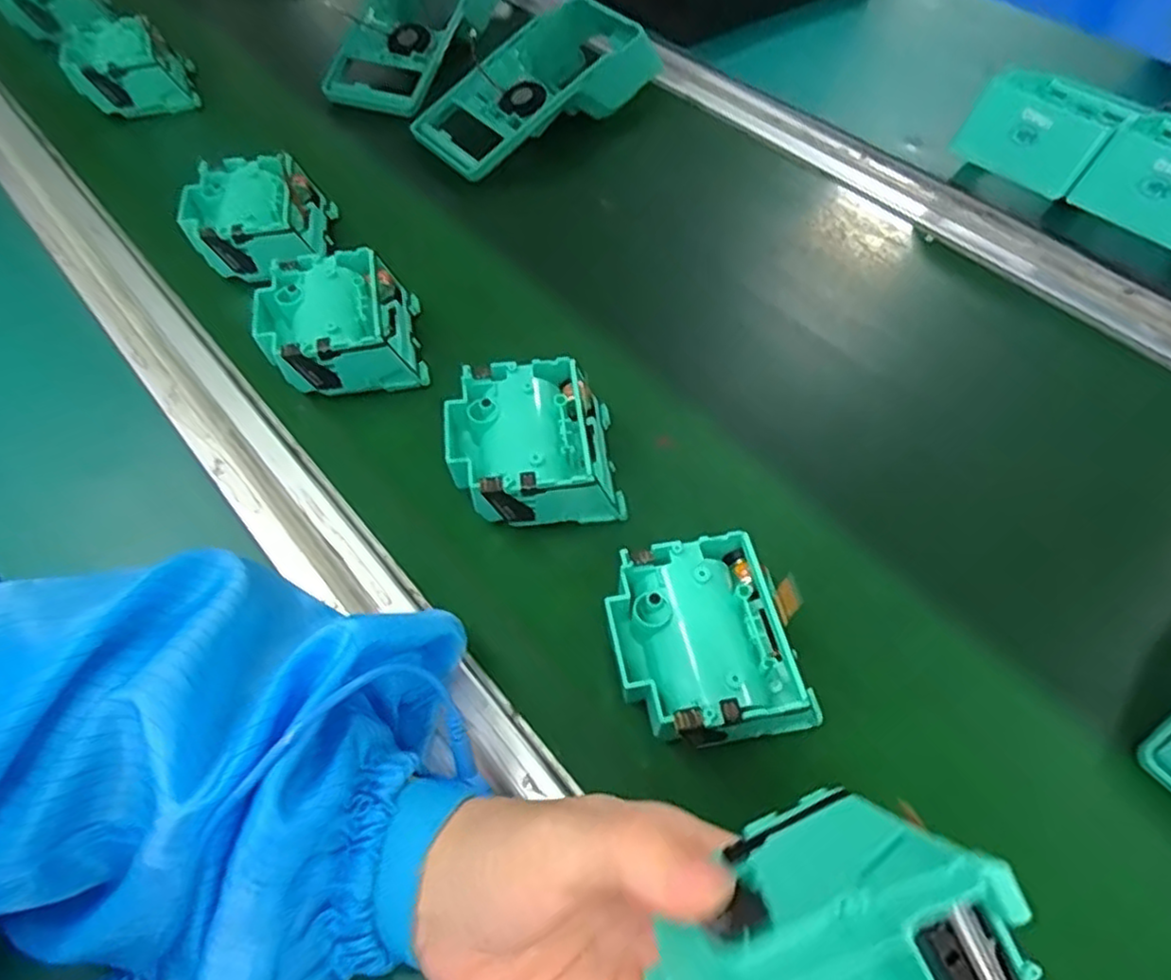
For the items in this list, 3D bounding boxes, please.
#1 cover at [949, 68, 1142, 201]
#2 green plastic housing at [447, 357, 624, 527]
[{"bbox_3d":[0.284,-0.224,0.443,0.077,0.061,0.027,38,22,15],"label":"cover"},{"bbox_3d":[-0.025,-0.021,0.339,0.079,0.044,0.077,-7,57,-4],"label":"green plastic housing"}]

